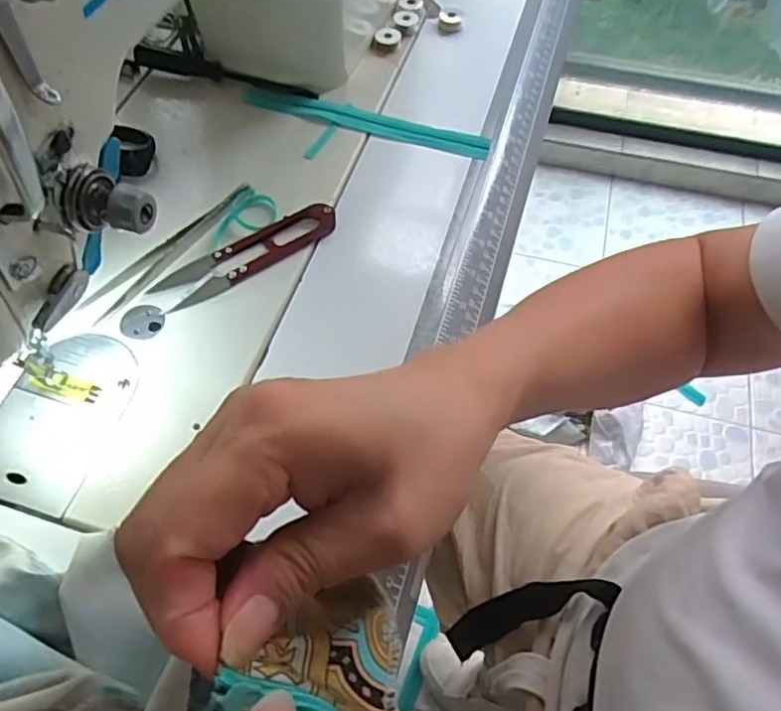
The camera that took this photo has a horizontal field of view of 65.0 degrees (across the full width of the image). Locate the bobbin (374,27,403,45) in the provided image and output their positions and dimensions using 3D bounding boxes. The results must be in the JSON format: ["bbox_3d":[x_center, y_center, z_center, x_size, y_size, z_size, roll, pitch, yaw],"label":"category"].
[{"bbox_3d":[-0.002,-0.250,0.482,0.019,0.007,0.019,17,60,10],"label":"bobbin"}]

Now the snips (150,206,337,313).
[{"bbox_3d":[-0.086,-0.062,0.373,0.114,0.010,0.028,-31,64,-17],"label":"snips"}]

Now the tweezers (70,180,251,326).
[{"bbox_3d":[-0.133,-0.067,0.373,0.019,0.008,0.124,35,65,19],"label":"tweezers"}]

